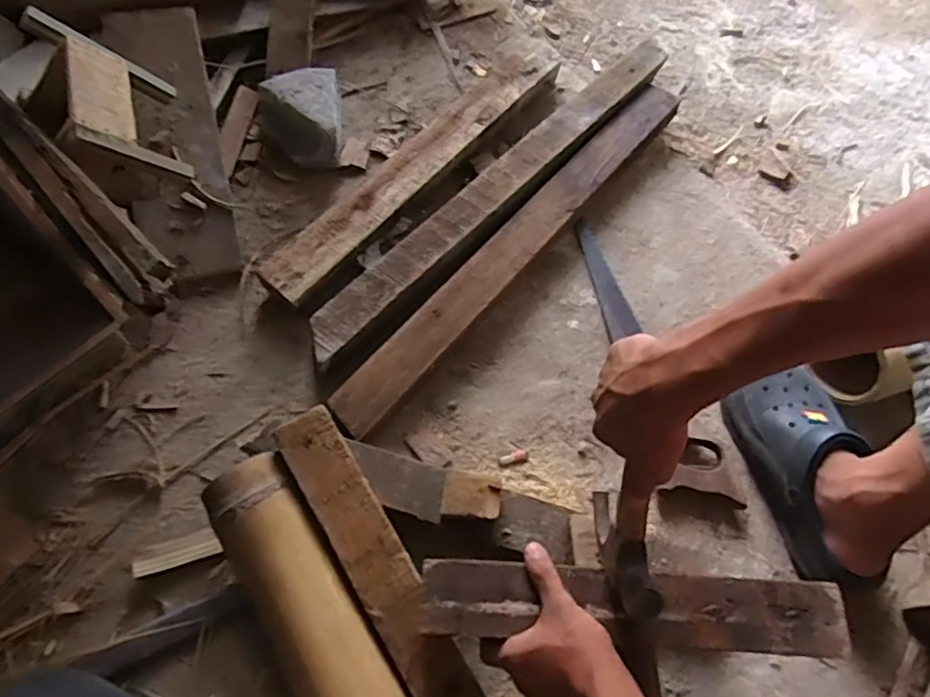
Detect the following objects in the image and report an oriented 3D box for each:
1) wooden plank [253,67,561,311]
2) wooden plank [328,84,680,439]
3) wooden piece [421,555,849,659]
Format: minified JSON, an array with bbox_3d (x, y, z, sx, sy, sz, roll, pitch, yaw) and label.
[{"bbox_3d":[-0.057,-0.262,0.886,0.082,0.051,0.570,36,66,14],"label":"wooden plank"},{"bbox_3d":[0.078,-0.151,0.823,0.067,0.026,0.690,38,67,15],"label":"wooden plank"},{"bbox_3d":[0.144,0.225,0.542,0.357,0.014,0.064,4,63,2],"label":"wooden piece"}]

